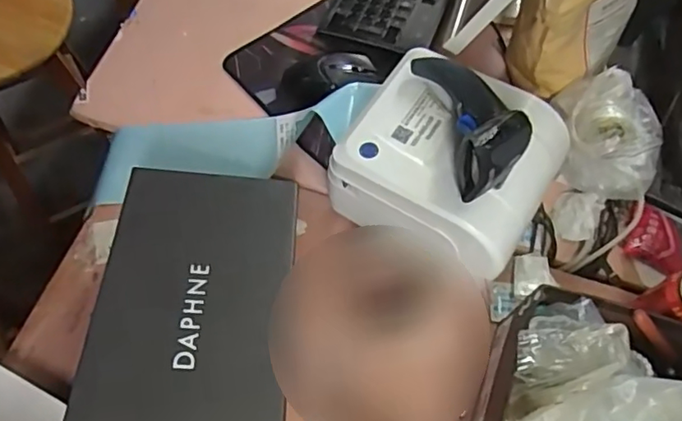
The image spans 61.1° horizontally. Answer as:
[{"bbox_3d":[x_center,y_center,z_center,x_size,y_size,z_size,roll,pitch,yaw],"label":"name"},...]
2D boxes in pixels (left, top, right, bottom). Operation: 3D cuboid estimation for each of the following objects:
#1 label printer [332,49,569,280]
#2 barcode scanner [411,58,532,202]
[{"bbox_3d":[0.102,-0.046,0.590,0.199,0.125,0.166,29,65,11],"label":"label printer"},{"bbox_3d":[0.119,-0.092,0.536,0.066,0.071,0.161,-6,50,-7],"label":"barcode scanner"}]

